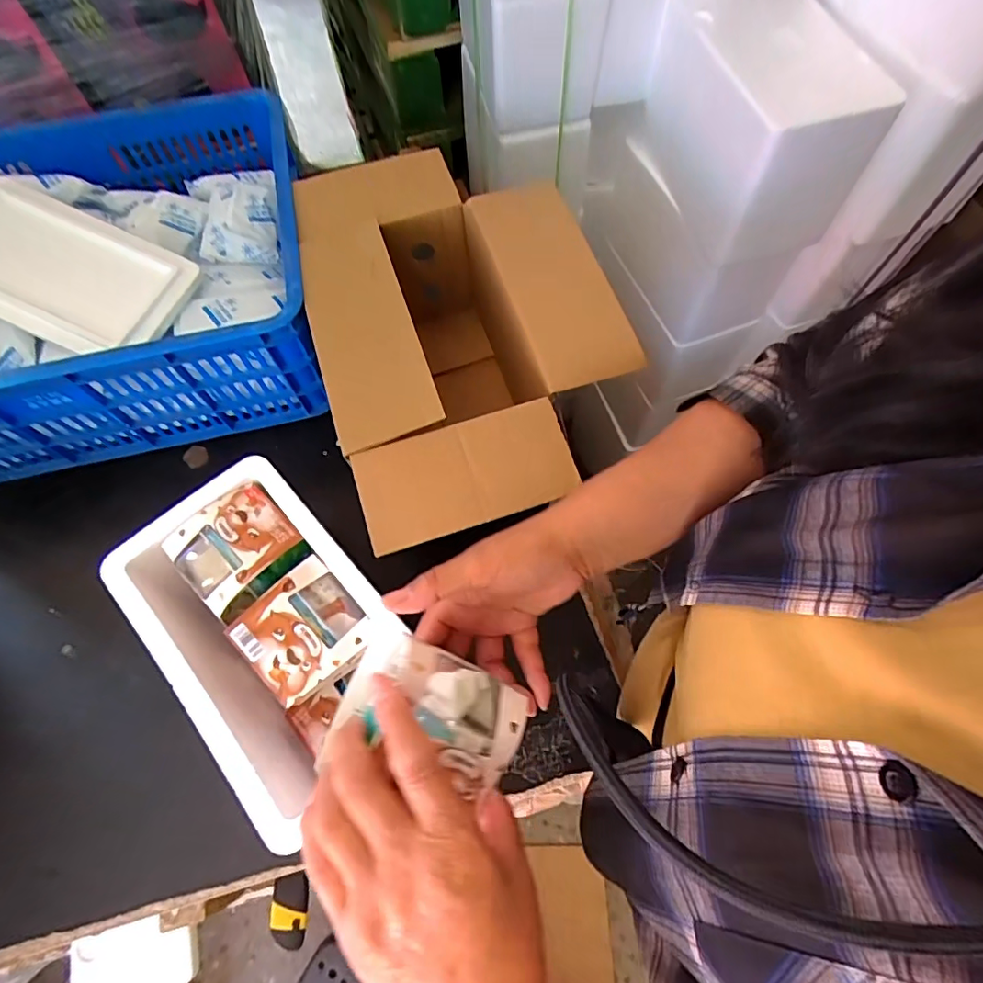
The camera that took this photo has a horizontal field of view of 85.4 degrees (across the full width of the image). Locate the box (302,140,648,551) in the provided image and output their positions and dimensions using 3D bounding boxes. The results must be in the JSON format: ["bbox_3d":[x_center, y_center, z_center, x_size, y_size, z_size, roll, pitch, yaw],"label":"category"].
[{"bbox_3d":[-0.033,-0.156,0.628,0.293,0.214,0.462,-19,67,-7],"label":"box"}]

